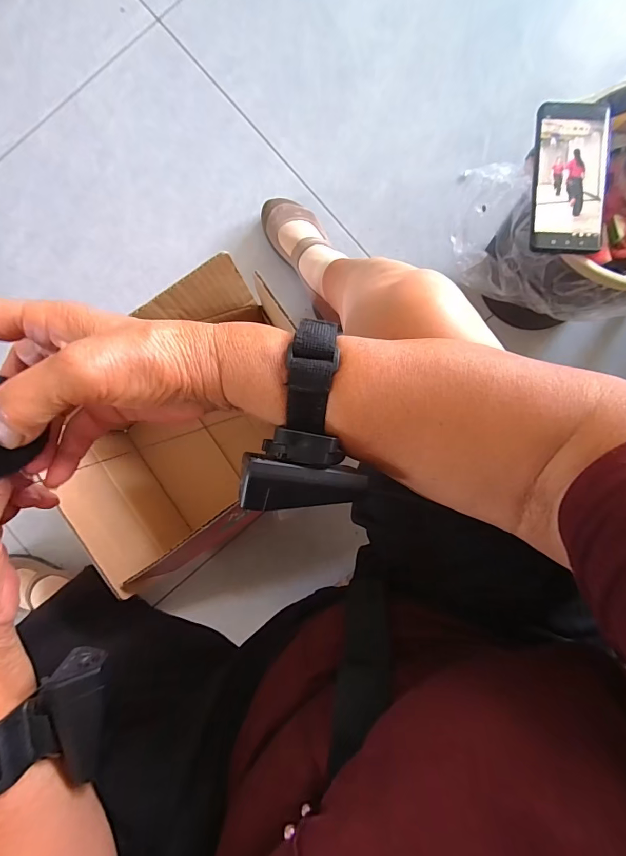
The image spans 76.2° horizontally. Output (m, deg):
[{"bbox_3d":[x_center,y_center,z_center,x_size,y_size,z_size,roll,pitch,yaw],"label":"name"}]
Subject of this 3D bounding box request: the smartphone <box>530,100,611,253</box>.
[{"bbox_3d":[0.276,-0.273,0.430,0.075,0.011,0.160,7,90,2],"label":"smartphone"}]

